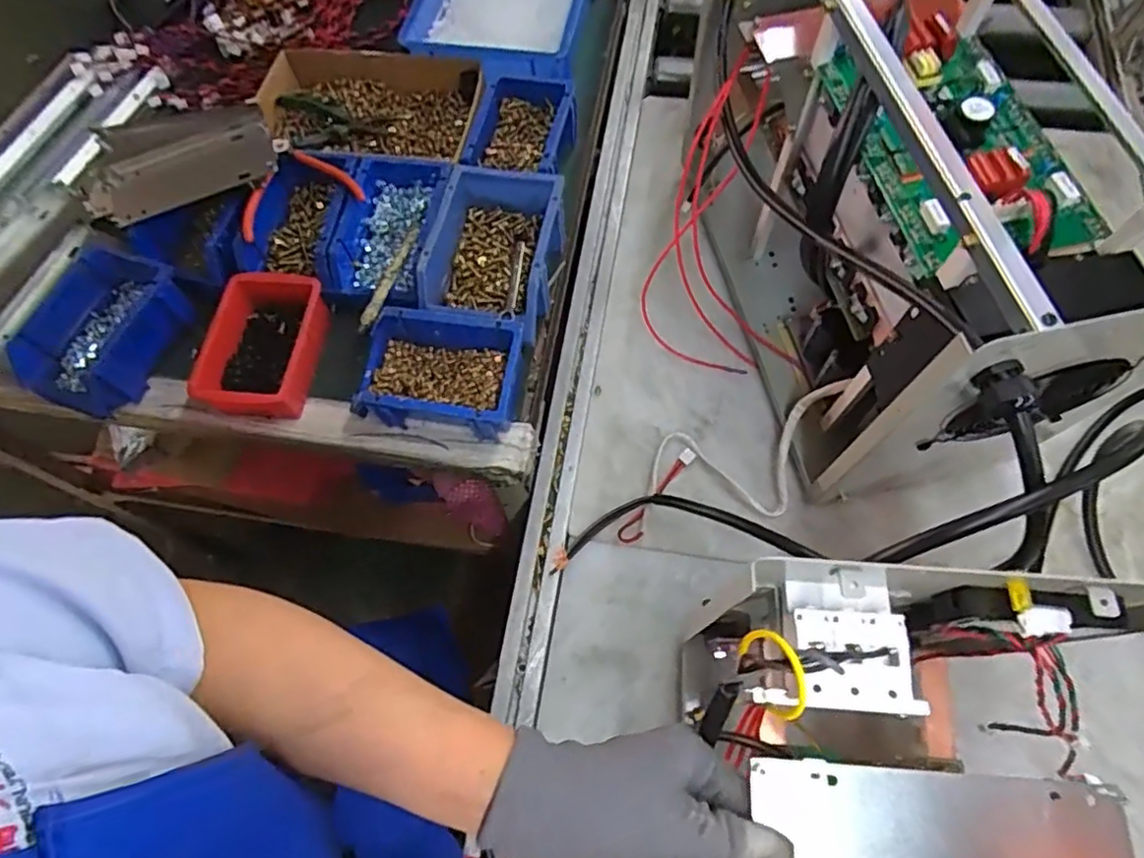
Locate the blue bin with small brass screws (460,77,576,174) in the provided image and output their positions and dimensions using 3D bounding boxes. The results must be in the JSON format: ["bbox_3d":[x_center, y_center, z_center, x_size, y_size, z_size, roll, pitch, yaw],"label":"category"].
[{"bbox_3d":[-0.056,-0.341,0.736,0.106,0.073,0.148,7,67,6],"label":"blue bin with small brass screws"}]

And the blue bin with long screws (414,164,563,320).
[{"bbox_3d":[-0.081,-0.188,0.667,0.124,0.072,0.171,8,67,6],"label":"blue bin with long screws"}]

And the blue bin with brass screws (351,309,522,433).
[{"bbox_3d":[-0.128,-0.052,0.629,0.158,0.076,0.110,5,67,5],"label":"blue bin with brass screws"}]

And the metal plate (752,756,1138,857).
[{"bbox_3d":[0.181,0.203,0.312,0.180,0.016,0.064,4,69,3],"label":"metal plate"}]

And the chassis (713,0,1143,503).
[{"bbox_3d":[0.259,-0.196,0.571,0.201,0.308,0.501,-12,67,-3],"label":"chassis"}]

